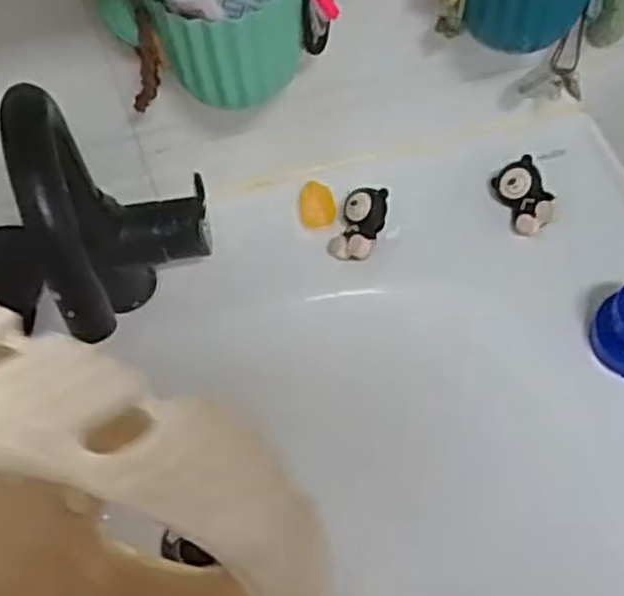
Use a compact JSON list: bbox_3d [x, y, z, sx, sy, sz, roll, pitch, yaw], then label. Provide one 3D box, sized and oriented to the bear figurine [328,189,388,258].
[{"bbox_3d":[0.036,-0.056,0.602,0.034,0.029,0.051,18,63,14],"label":"bear figurine"}]

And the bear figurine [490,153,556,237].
[{"bbox_3d":[0.163,-0.078,0.609,0.030,0.022,0.057,-17,60,-6],"label":"bear figurine"}]

